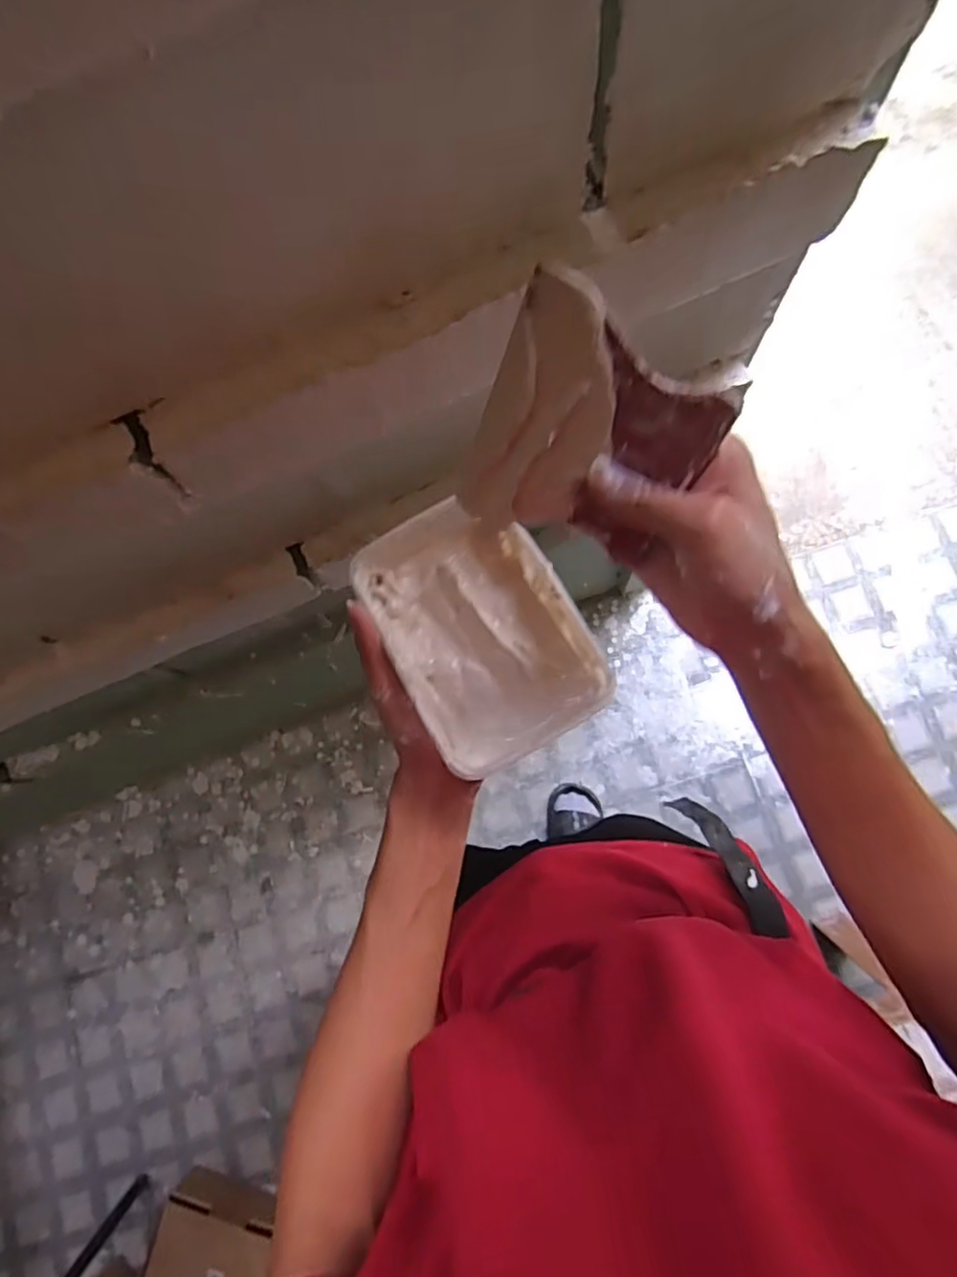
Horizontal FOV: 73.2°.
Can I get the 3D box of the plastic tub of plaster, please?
[{"bbox_3d":[0.001,-0.008,0.422,0.113,0.052,0.168,-30,82,0],"label":"plastic tub of plaster"}]

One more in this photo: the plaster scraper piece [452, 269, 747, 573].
[{"bbox_3d":[0.052,-0.094,0.310,0.103,0.119,0.011,25,43,-2],"label":"plaster scraper piece"}]

